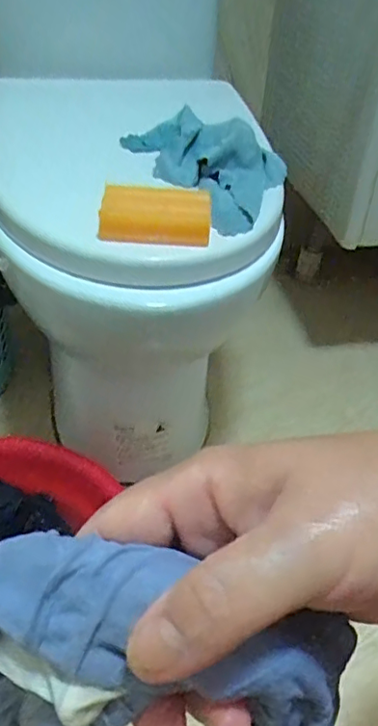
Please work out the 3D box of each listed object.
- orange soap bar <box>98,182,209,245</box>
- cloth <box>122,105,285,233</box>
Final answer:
[{"bbox_3d":[-0.031,-0.141,0.540,0.101,0.035,0.056,3,39,-2],"label":"orange soap bar"},{"bbox_3d":[0.043,-0.228,0.648,0.155,0.041,0.226,-17,44,-25],"label":"cloth"}]

